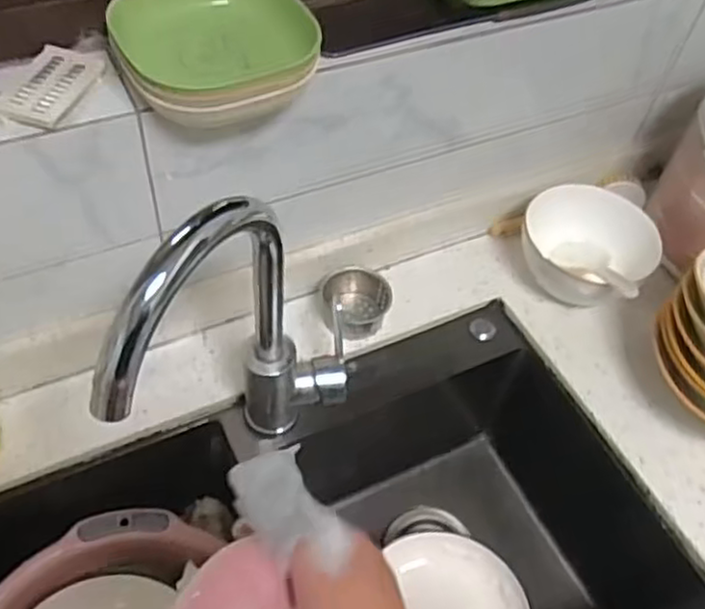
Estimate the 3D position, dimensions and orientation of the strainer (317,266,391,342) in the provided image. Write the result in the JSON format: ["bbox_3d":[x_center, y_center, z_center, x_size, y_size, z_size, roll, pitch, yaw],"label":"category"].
[{"bbox_3d":[0.004,-0.003,0.772,0.067,0.041,0.075,-21,58,-20],"label":"strainer"}]

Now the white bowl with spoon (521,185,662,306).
[{"bbox_3d":[0.249,-0.057,0.786,0.143,0.095,0.127,32,57,17],"label":"white bowl with spoon"}]

